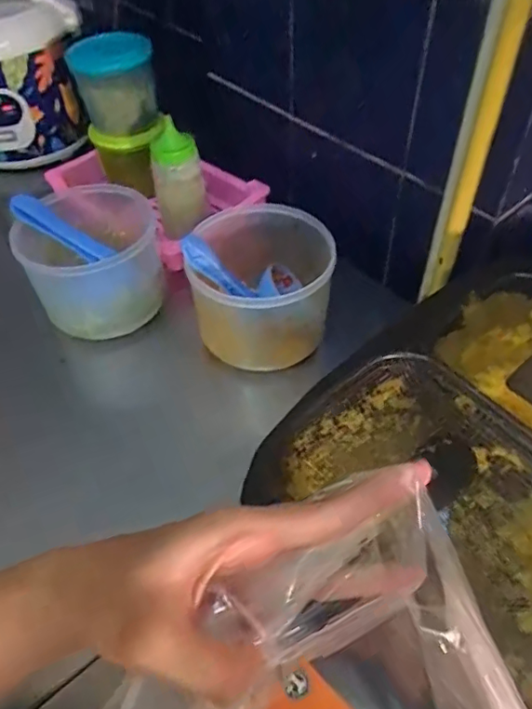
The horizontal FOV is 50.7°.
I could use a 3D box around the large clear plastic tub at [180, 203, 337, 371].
[{"bbox_3d":[-0.015,-0.082,0.663,0.147,0.132,0.161,-1,50,1],"label":"large clear plastic tub"}]

